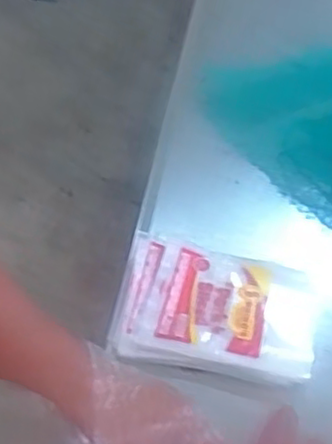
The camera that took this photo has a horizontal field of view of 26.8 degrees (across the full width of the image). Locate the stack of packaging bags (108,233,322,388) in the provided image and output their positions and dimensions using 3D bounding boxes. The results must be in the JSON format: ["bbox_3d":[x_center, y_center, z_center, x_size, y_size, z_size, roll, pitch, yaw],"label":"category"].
[{"bbox_3d":[0.058,0.094,0.780,0.217,0.025,0.157,10,44,6],"label":"stack of packaging bags"}]

